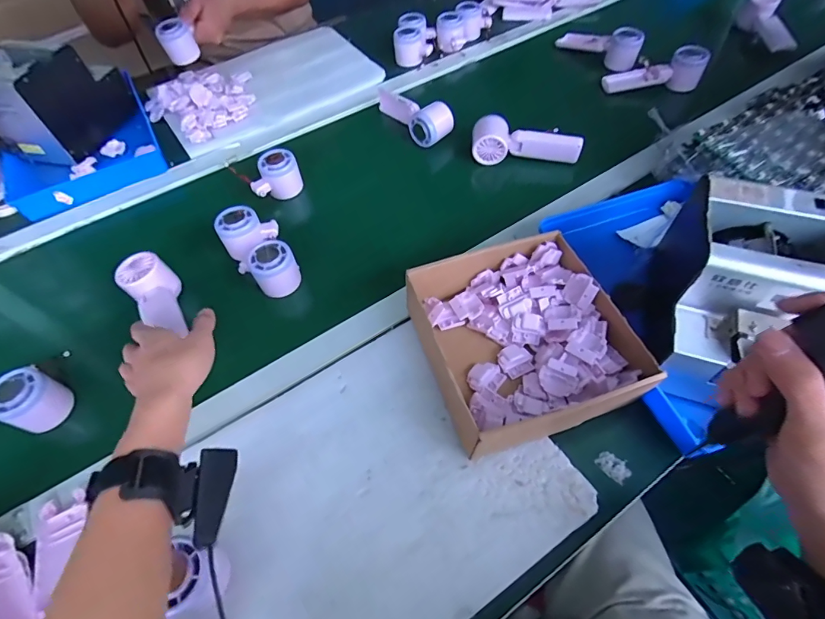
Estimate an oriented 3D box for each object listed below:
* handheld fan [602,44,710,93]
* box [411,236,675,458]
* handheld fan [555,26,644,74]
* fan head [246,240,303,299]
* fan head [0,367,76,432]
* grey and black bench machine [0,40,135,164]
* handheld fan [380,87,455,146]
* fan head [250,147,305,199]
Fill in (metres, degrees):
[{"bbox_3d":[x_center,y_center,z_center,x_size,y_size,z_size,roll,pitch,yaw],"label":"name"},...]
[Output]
[{"bbox_3d":[0.446,-0.435,0.791,0.161,0.072,0.072,-7,56,0],"label":"handheld fan"},{"bbox_3d":[0.113,0.024,0.472,0.196,0.062,0.217,-17,57,-7],"label":"box"},{"bbox_3d":[0.375,-0.527,0.854,0.060,0.074,0.178,-27,60,-15],"label":"handheld fan"},{"bbox_3d":[-0.178,-0.052,0.554,0.055,0.051,0.052,-29,59,-14],"label":"fan head"},{"bbox_3d":[-0.419,0.099,0.471,0.047,0.057,0.054,16,59,14],"label":"fan head"},{"bbox_3d":[-0.610,-0.368,0.723,0.123,0.129,0.180,10,58,11],"label":"grey and black bench machine"},{"bbox_3d":[0.007,-0.341,0.750,0.055,0.063,0.180,-28,59,-14],"label":"handheld fan"},{"bbox_3d":[-0.215,-0.208,0.666,0.077,0.054,0.054,-27,59,-14],"label":"fan head"}]

